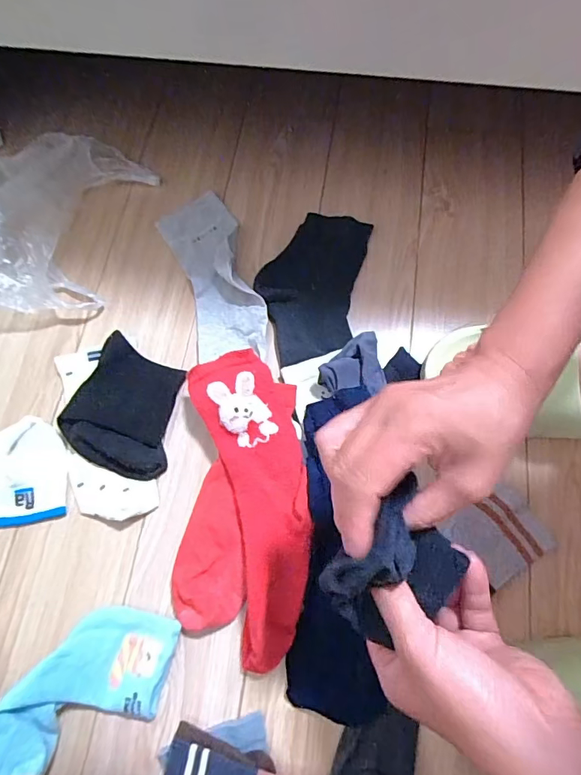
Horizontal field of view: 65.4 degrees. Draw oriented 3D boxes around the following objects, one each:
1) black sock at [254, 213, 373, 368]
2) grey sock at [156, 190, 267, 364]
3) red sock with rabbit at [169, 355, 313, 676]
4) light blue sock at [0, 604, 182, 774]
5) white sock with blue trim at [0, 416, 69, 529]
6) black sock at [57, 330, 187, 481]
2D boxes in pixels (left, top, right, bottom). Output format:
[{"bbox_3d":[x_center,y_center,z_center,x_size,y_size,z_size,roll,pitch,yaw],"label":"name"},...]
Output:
[{"bbox_3d":[0.021,-0.119,0.523,0.113,0.011,0.191,10,72,6],"label":"black sock"},{"bbox_3d":[-0.089,-0.132,0.521,0.083,0.028,0.222,-19,71,-4],"label":"grey sock"},{"bbox_3d":[-0.043,0.103,0.430,0.119,0.044,0.269,1,71,3],"label":"red sock with rabbit"},{"bbox_3d":[-0.172,0.249,0.374,0.163,0.065,0.097,-36,73,-10],"label":"light blue sock"},{"bbox_3d":[-0.276,0.087,0.460,0.093,0.012,0.106,-18,71,-4],"label":"white sock with blue trim"},{"bbox_3d":[-0.166,0.022,0.470,0.108,0.029,0.124,22,73,10],"label":"black sock"}]

